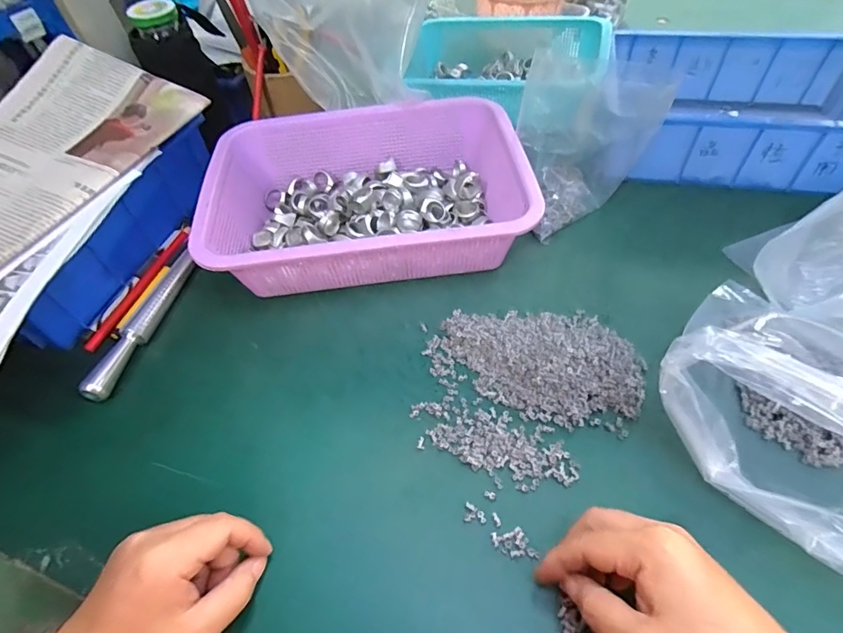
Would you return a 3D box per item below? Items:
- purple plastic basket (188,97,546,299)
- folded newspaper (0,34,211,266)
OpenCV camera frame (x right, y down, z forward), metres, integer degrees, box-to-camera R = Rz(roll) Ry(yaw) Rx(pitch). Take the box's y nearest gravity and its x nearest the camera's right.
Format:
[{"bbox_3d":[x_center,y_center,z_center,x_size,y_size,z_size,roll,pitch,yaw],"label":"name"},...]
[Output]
[{"bbox_3d":[-0.053,-0.120,0.476,0.299,0.089,0.221,-8,51,-1],"label":"purple plastic basket"},{"bbox_3d":[-0.387,-0.156,0.441,0.230,0.034,0.272,22,65,17],"label":"folded newspaper"}]

